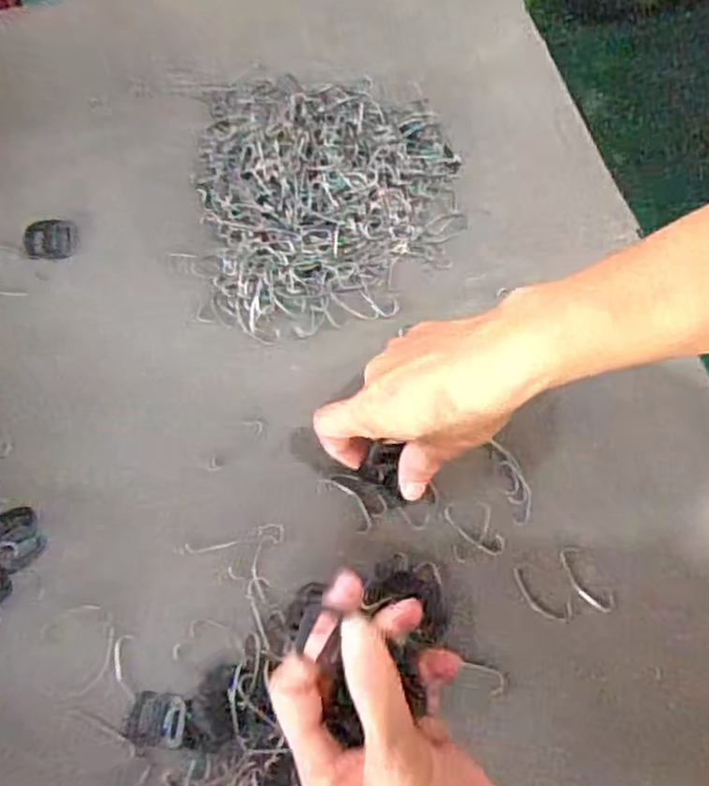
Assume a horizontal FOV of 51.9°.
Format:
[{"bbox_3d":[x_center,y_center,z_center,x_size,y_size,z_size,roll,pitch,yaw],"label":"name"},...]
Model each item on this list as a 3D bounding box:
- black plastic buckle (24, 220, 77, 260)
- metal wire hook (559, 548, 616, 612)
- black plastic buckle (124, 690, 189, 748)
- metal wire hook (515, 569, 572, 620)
[{"bbox_3d":[-0.195,-0.098,0.466,0.031,0.004,0.027,-10,71,-6],"label":"black plastic buckle"},{"bbox_3d":[0.127,0.104,0.401,0.015,0.004,0.039,-32,75,-13],"label":"metal wire hook"},{"bbox_3d":[-0.101,0.167,0.372,0.030,0.004,0.026,9,70,1],"label":"black plastic buckle"},{"bbox_3d":[0.102,0.112,0.399,0.037,0.004,0.014,33,73,9],"label":"metal wire hook"}]

